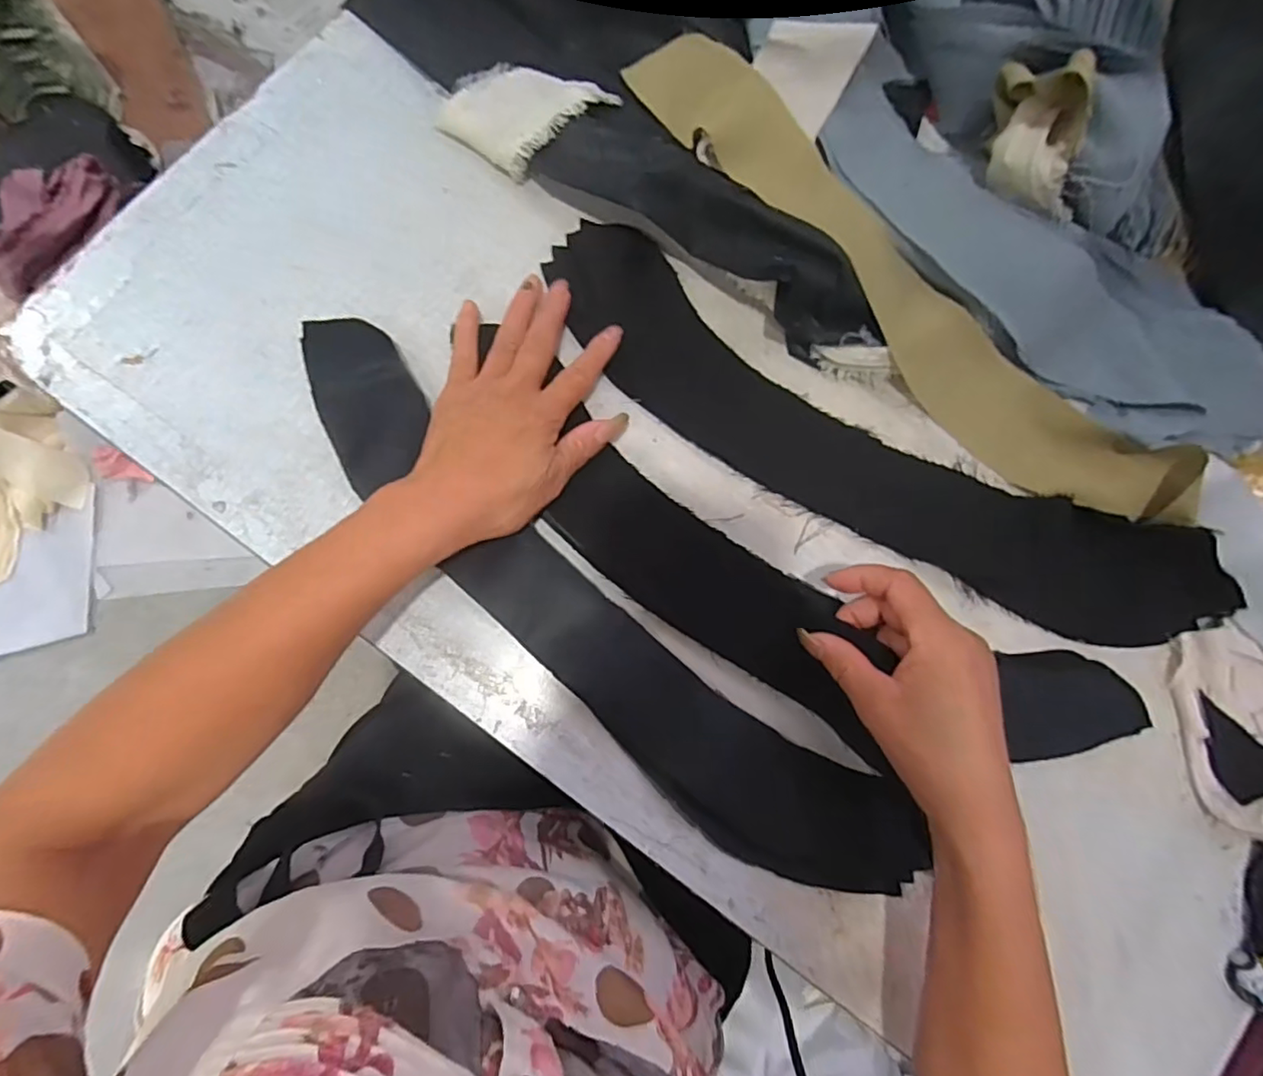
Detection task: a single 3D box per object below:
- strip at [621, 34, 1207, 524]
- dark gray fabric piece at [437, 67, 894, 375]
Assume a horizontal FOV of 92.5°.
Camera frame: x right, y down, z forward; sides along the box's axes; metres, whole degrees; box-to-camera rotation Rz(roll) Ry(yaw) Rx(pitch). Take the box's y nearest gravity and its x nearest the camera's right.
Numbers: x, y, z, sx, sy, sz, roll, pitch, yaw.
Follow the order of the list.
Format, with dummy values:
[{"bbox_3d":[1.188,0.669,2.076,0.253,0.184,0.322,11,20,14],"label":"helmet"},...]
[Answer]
[{"bbox_3d":[0.166,-0.152,0.380,0.434,0.049,0.064,43,80,1],"label":"strip"},{"bbox_3d":[0.035,-0.208,0.370,0.320,0.058,0.073,31,80,-1],"label":"dark gray fabric piece"}]

